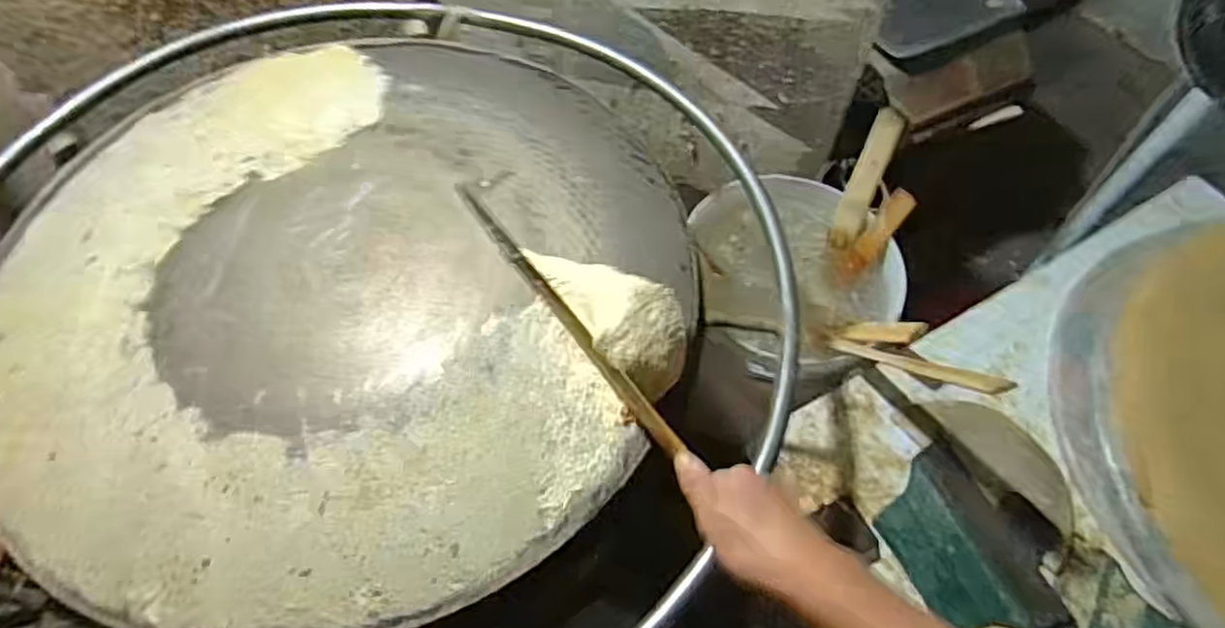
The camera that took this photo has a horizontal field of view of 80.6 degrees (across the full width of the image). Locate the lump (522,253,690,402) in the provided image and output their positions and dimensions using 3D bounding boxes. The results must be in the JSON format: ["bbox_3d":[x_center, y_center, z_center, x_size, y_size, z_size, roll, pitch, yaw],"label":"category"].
[{"bbox_3d":[0.002,-0.007,0.614,0.078,0.063,0.166,-29,64,-17],"label":"lump"}]

